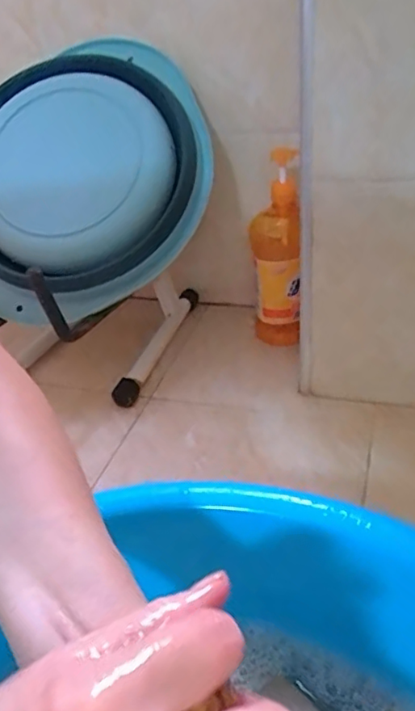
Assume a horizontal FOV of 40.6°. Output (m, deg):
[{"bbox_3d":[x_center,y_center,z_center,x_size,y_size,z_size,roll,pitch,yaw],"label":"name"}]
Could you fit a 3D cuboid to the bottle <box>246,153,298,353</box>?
[{"bbox_3d":[0.098,-0.148,0.815,0.066,0.266,0.099,-7,32,0],"label":"bottle"}]

